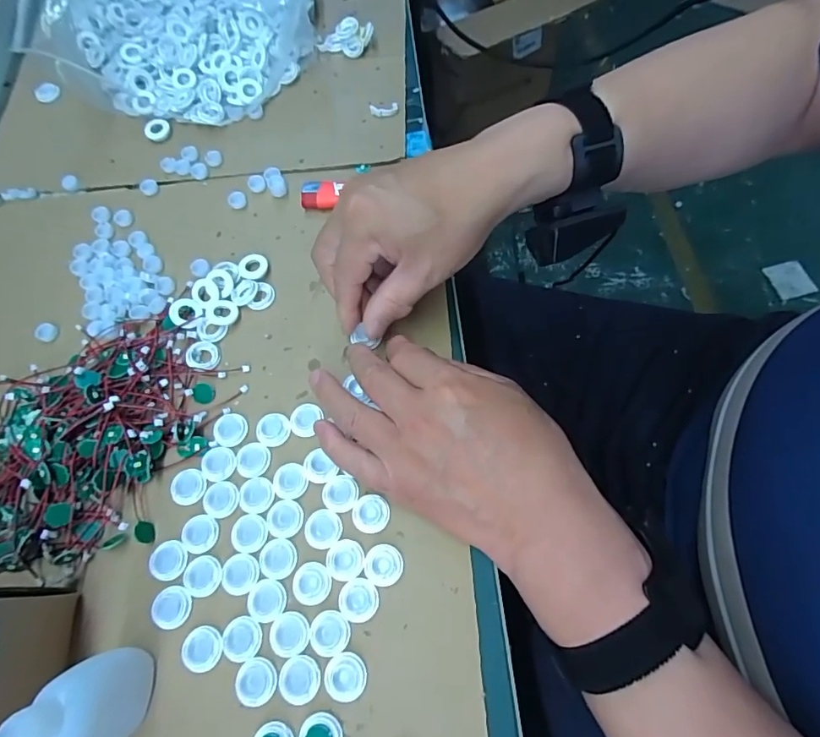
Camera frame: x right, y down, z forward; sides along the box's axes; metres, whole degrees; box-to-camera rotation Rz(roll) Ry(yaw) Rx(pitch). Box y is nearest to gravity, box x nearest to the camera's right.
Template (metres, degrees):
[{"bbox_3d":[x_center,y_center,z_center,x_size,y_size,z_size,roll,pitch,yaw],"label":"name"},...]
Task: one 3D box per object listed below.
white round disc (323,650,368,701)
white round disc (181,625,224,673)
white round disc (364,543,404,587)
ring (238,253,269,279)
[{"bbox_3d":[-0.036,0.169,0.260,0.023,0.004,0.022,-1,66,3],"label":"white round disc"},{"bbox_3d":[-0.119,0.160,0.270,0.024,0.004,0.022,-1,66,3],"label":"white round disc"},{"bbox_3d":[-0.016,0.116,0.282,0.022,0.004,0.023,-1,66,3],"label":"white round disc"},{"bbox_3d":[-0.123,-0.080,0.372,0.022,0.006,0.024,-1,66,3],"label":"ring"}]

